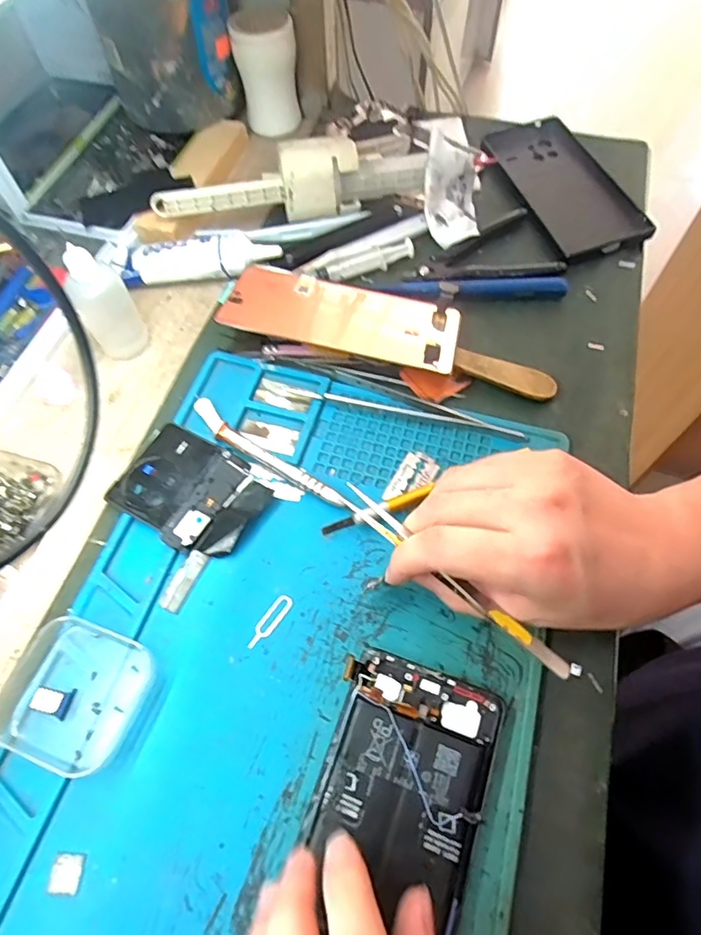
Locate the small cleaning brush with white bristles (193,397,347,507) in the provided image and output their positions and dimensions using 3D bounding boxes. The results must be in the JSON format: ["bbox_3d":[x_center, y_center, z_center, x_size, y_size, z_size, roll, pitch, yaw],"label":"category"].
[{"bbox_3d":[-0.055,-0.008,0.331,0.120,0.011,0.017,35,68,18],"label":"small cleaning brush with white bristles"}]

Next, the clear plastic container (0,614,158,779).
[{"bbox_3d":[-0.137,0.111,0.265,0.064,0.020,0.061,18,64,11],"label":"clear plastic container"}]

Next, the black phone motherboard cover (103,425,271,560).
[{"bbox_3d":[-0.095,0.014,0.322,0.085,0.009,0.063,28,66,15],"label":"black phone motherboard cover"}]

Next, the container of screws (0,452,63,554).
[{"bbox_3d":[-0.214,0.016,0.322,0.058,0.020,0.060,18,64,11],"label":"container of screws"}]

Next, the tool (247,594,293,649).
[{"bbox_3d":[-0.044,0.083,0.289,0.010,0.004,0.033,33,66,14],"label":"tool"}]

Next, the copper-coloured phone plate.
[{"bbox_3d":[-0.004,-0.106,0.372,0.157,0.010,0.072,14,54,3],"label":"copper-coloured phone plate"}]

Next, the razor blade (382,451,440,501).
[{"bbox_3d":[0.038,0.007,0.327,0.022,0.004,0.039,27,66,15],"label":"razor blade"}]

